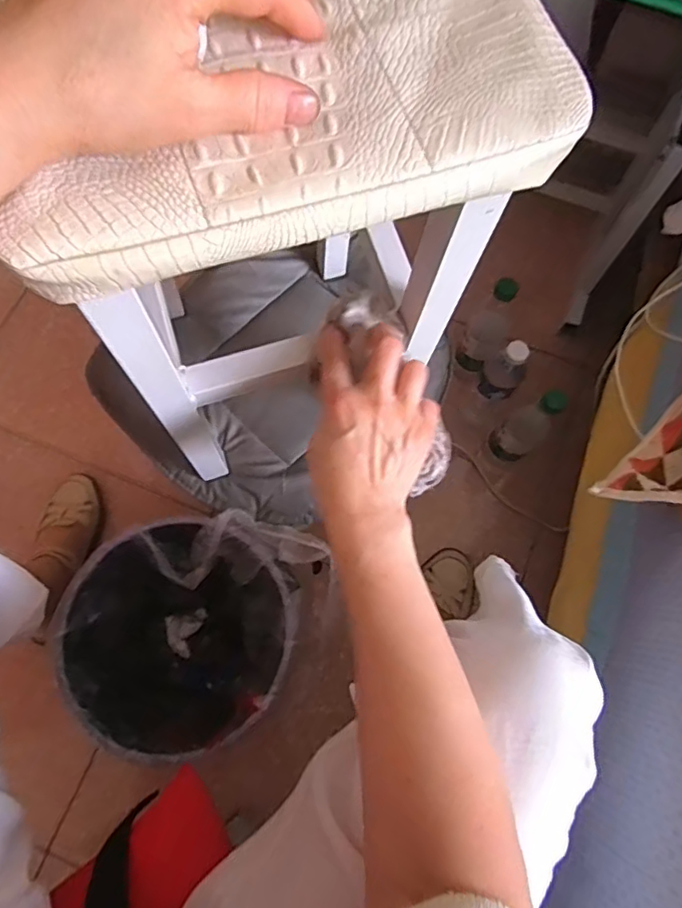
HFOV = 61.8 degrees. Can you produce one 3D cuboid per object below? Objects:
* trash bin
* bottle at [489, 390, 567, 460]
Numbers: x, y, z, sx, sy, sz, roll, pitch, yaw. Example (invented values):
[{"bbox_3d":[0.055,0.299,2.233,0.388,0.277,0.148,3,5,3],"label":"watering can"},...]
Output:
[{"bbox_3d":[-0.180,0.226,0.715,0.243,0.259,0.233,1,72,-2],"label":"trash bin"},{"bbox_3d":[0.284,-0.042,0.877,0.063,0.234,0.077,40,75,10],"label":"bottle"}]

